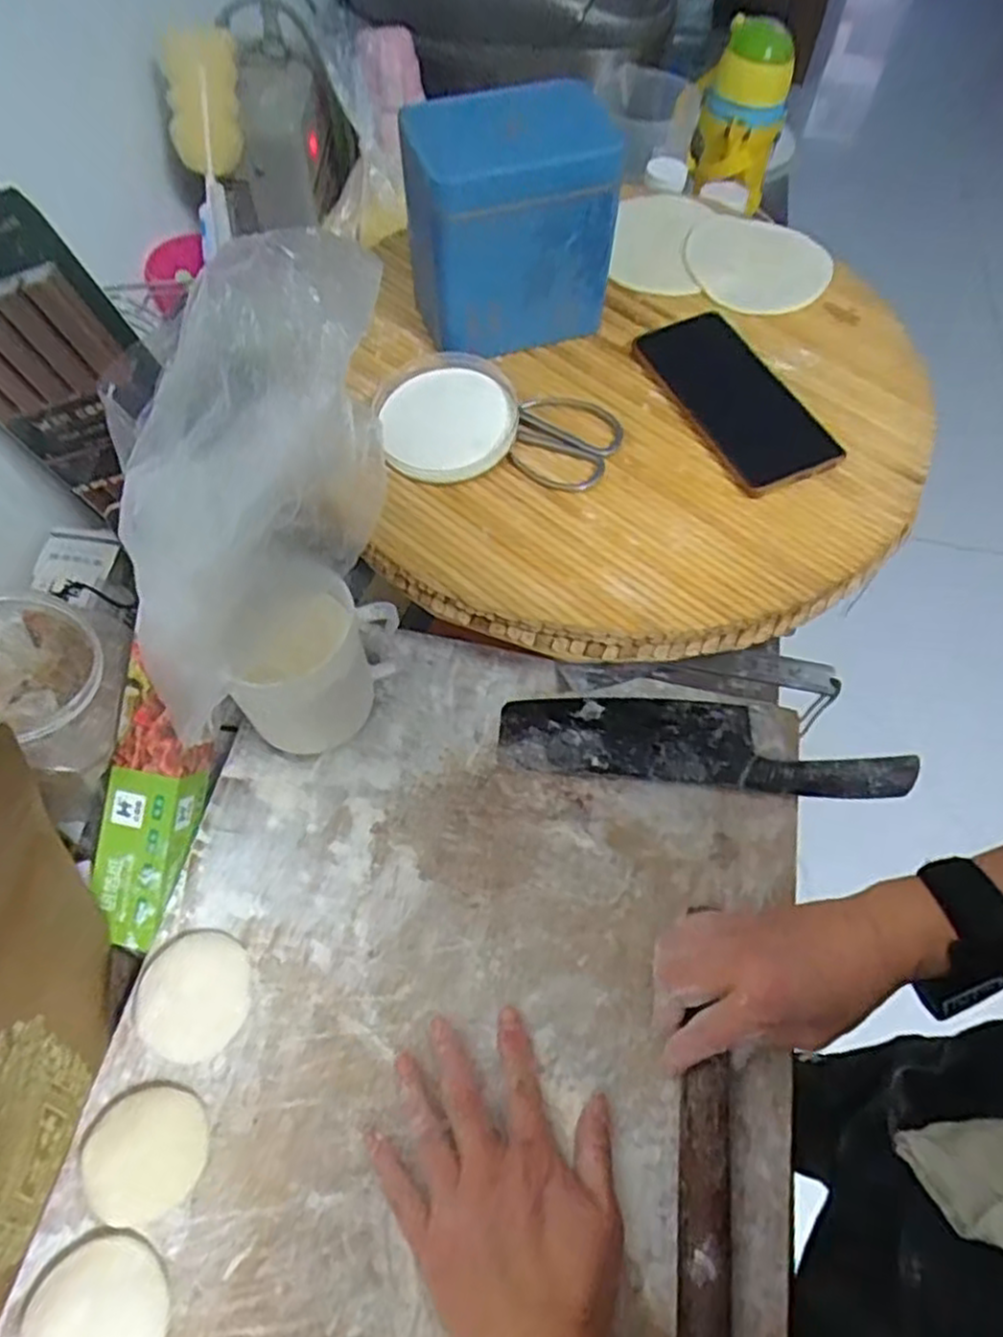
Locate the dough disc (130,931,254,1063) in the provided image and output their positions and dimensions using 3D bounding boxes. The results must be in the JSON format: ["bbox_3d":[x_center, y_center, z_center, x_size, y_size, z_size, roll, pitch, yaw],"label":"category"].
[{"bbox_3d":[-0.181,0.191,0.444,0.064,0.015,0.066,1,61,-1],"label":"dough disc"}]

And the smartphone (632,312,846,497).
[{"bbox_3d":[0.168,-0.194,0.533,0.087,0.014,0.164,-24,65,-14],"label":"smartphone"}]

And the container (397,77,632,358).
[{"bbox_3d":[0.007,-0.303,0.521,0.135,0.135,0.085,-16,63,-10],"label":"container"}]

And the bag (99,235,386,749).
[{"bbox_3d":[-0.138,-0.091,0.421,0.082,0.232,0.213,32,65,15],"label":"bag"}]

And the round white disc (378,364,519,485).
[{"bbox_3d":[-0.035,-0.169,0.512,0.090,0.025,0.093,1,61,-1],"label":"round white disc"}]

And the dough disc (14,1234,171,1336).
[{"bbox_3d":[-0.202,0.327,0.372,0.070,0.015,0.065,1,61,-1],"label":"dough disc"}]

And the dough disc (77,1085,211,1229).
[{"bbox_3d":[-0.196,0.267,0.413,0.065,0.014,0.060,1,61,-1],"label":"dough disc"}]

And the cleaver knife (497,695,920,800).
[{"bbox_3d":[0.140,0.050,0.528,0.277,0.019,0.064,6,61,2],"label":"cleaver knife"}]

